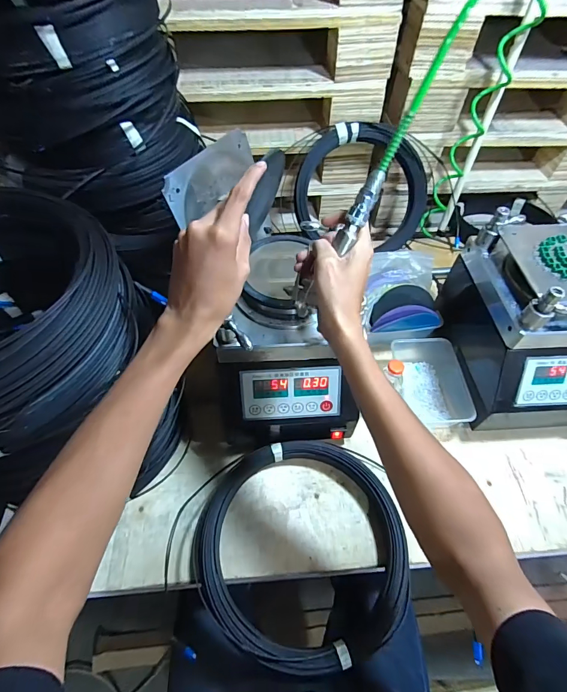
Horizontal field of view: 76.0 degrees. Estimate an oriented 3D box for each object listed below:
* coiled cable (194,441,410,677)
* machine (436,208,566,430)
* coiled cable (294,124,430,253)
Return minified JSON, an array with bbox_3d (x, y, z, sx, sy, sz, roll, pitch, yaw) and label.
[{"bbox_3d":[0.027,0.294,0.543,0.309,0.053,0.284,0,57,0],"label":"coiled cable"},{"bbox_3d":[0.430,-0.031,0.630,0.205,0.268,0.276,-2,57,-2],"label":"machine"},{"bbox_3d":[0.183,-0.371,0.874,0.312,0.284,0.052,1,21,-1],"label":"coiled cable"}]

